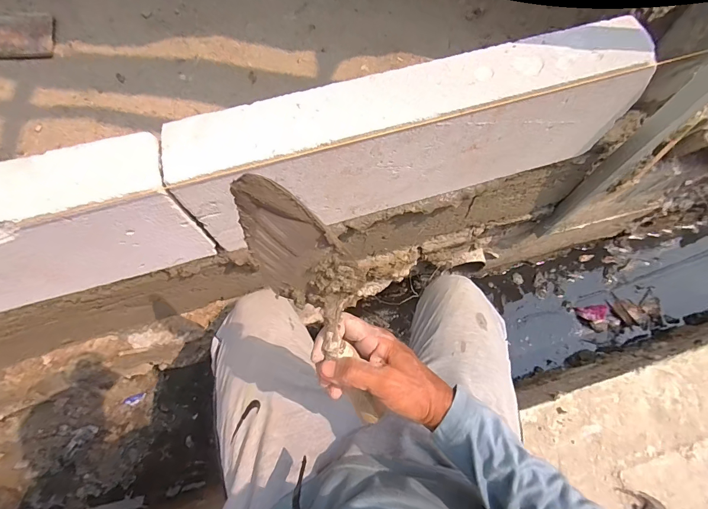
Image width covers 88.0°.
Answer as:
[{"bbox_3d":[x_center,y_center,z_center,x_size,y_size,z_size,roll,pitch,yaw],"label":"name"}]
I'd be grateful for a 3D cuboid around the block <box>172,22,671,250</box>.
[{"bbox_3d":[0.081,-0.142,0.509,0.580,0.225,0.074,-16,69,-6],"label":"block"}]

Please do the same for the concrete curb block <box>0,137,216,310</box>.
[{"bbox_3d":[-0.488,0.012,0.428,0.595,0.196,0.072,-14,69,-5],"label":"concrete curb block"}]

